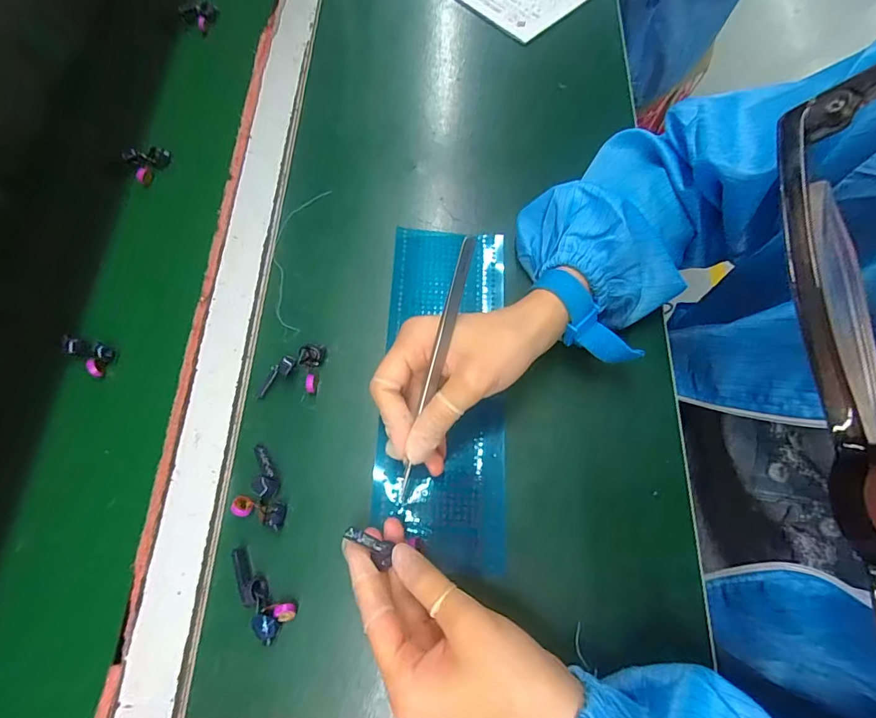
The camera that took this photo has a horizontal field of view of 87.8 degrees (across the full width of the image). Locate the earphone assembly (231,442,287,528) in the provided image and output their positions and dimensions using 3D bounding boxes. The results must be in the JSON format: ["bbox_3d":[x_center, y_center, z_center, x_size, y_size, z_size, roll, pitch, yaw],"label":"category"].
[{"bbox_3d":[-0.107,0.080,0.288,0.034,0.014,0.043,14,70,6],"label":"earphone assembly"}]

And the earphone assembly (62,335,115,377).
[{"bbox_3d":[-0.246,-0.005,0.320,0.032,0.013,0.021,30,72,11],"label":"earphone assembly"}]

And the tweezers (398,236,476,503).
[{"bbox_3d":[-0.001,0.003,0.260,0.008,0.010,0.143,16,97,7],"label":"tweezers"}]

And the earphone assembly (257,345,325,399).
[{"bbox_3d":[-0.101,0.008,0.315,0.045,0.011,0.032,-4,69,0],"label":"earphone assembly"}]

